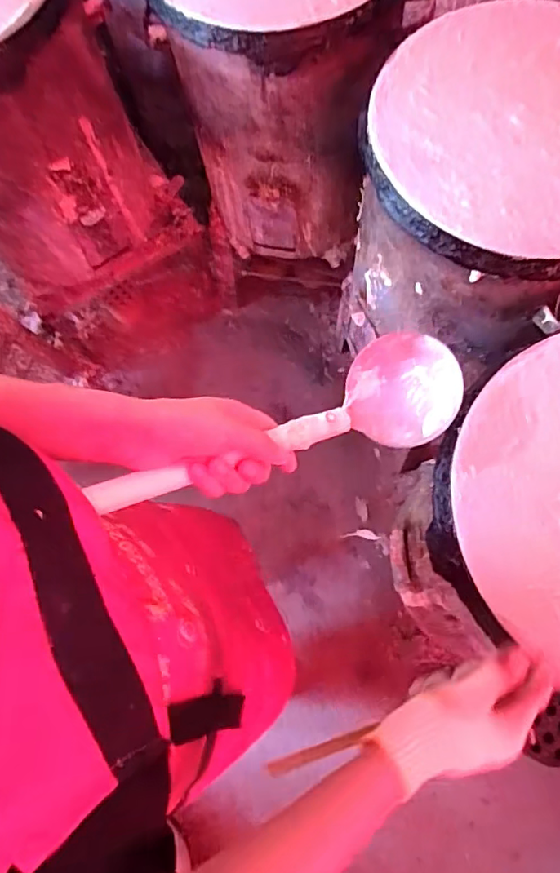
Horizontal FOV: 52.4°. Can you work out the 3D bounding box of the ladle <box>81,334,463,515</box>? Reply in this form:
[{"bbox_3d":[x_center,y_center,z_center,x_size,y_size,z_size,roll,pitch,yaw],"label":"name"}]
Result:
[{"bbox_3d":[0.004,-0.003,0.434,0.294,0.064,0.089,-19,73,-23],"label":"ladle"}]

